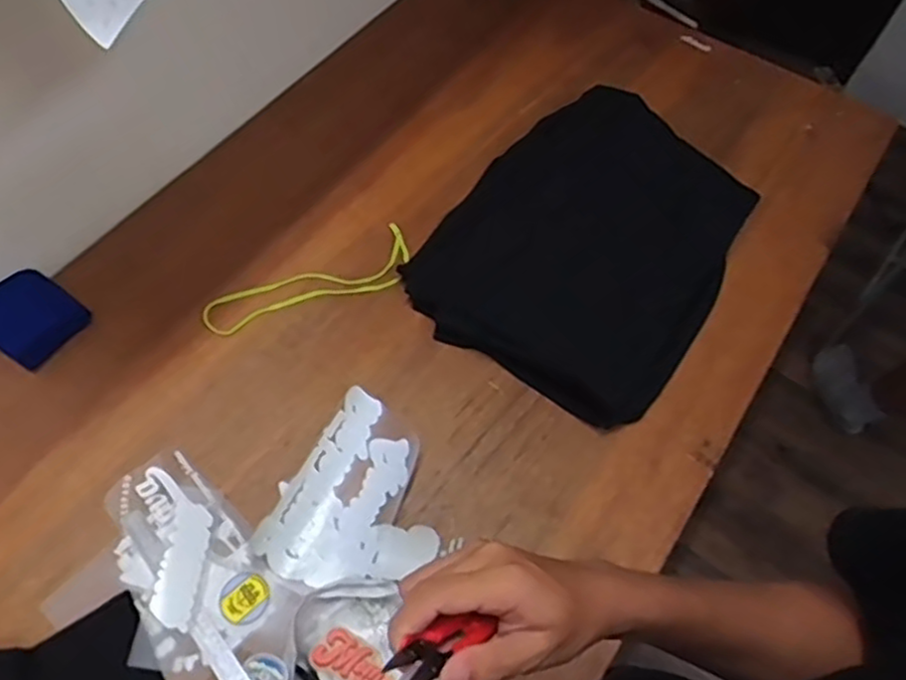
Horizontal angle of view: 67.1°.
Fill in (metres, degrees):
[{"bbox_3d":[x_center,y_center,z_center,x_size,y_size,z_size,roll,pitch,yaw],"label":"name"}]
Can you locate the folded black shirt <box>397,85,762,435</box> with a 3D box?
[{"bbox_3d":[0.215,-0.154,1.003,0.378,0.060,0.510,34,67,15],"label":"folded black shirt"}]

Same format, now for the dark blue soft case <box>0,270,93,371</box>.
[{"bbox_3d":[-0.570,-0.034,0.914,0.117,0.033,0.108,31,66,14],"label":"dark blue soft case"}]

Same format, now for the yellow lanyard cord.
[{"bbox_3d":[-0.196,-0.073,0.975,0.307,0.016,0.099,-27,64,-16],"label":"yellow lanyard cord"}]

